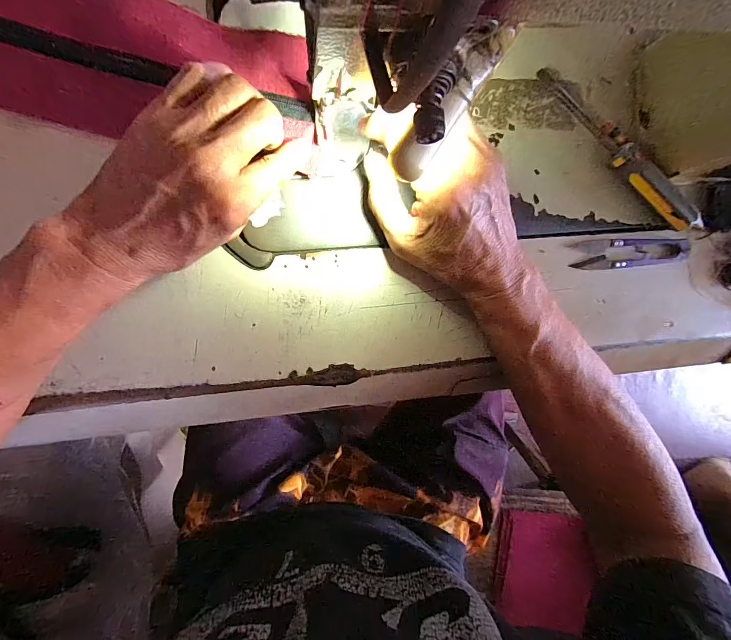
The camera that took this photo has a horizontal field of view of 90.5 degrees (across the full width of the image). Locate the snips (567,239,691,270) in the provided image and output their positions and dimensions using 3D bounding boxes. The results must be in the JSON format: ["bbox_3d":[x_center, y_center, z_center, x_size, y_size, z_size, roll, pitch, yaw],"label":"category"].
[{"bbox_3d":[0.216,-0.054,0.295,0.095,0.010,0.024,-3,94,-8],"label":"snips"}]

